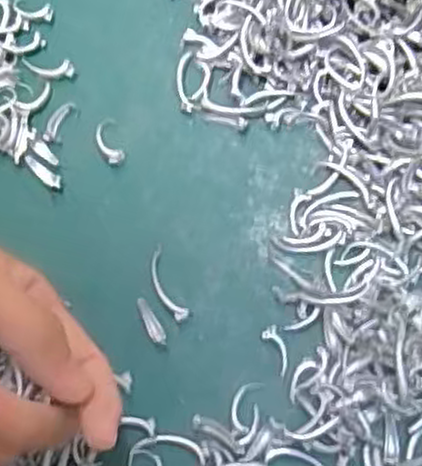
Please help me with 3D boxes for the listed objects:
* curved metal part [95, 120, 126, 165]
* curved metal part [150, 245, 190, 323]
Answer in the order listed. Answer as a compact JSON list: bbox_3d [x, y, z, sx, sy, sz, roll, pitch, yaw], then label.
[{"bbox_3d":[-0.045,-0.040,0.338,0.010,0.005,0.021,-22,73,-6],"label":"curved metal part"},{"bbox_3d":[-0.019,0.022,0.319,0.009,0.004,0.033,-24,73,-6],"label":"curved metal part"}]

